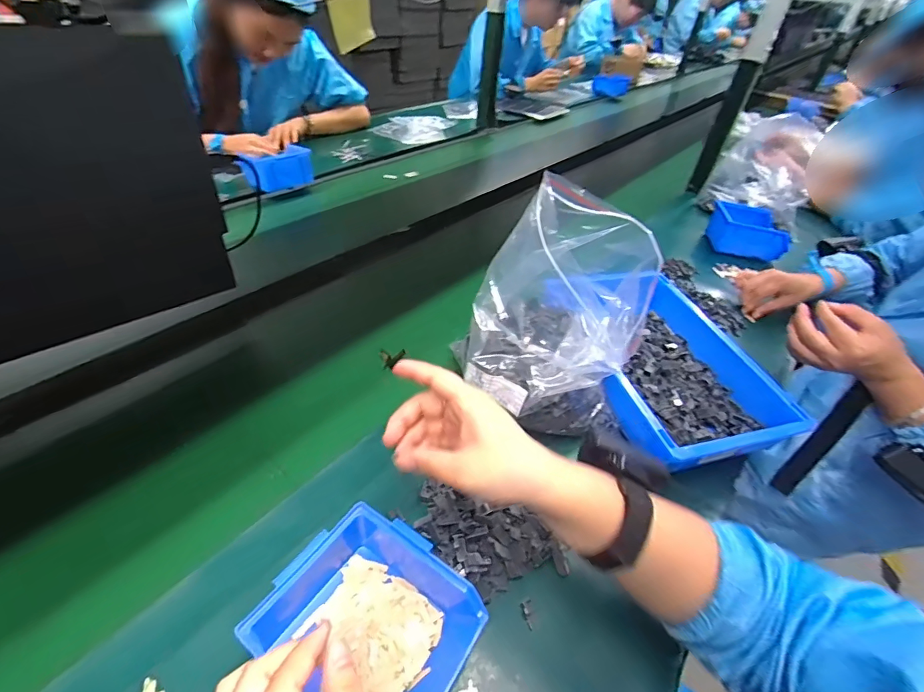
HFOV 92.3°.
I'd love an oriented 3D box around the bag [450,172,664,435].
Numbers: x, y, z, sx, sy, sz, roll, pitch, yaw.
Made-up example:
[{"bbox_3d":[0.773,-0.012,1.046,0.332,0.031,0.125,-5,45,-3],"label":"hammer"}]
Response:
[{"bbox_3d":[0.108,-0.036,0.468,0.172,0.238,0.176,22,44,17],"label":"bag"}]

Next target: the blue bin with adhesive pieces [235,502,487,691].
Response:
[{"bbox_3d":[-0.068,0.205,0.333,0.144,0.066,0.118,27,45,22],"label":"blue bin with adhesive pieces"}]

